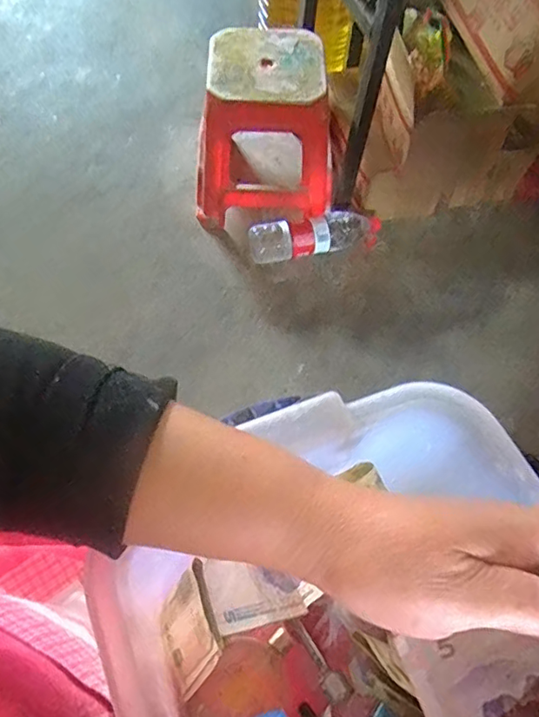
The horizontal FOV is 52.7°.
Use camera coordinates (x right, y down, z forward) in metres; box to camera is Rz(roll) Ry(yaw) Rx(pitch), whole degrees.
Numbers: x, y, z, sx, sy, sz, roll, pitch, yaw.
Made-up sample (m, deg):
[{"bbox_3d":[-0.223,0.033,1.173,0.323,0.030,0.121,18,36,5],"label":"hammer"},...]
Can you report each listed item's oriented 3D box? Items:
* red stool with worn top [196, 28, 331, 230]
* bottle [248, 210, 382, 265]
[{"bbox_3d":[-0.013,-0.535,1.289,0.321,0.332,0.285,0,61,-2],"label":"red stool with worn top"},{"bbox_3d":[0.114,-0.304,1.300,0.332,0.095,0.095,-14,62,-10],"label":"bottle"}]

